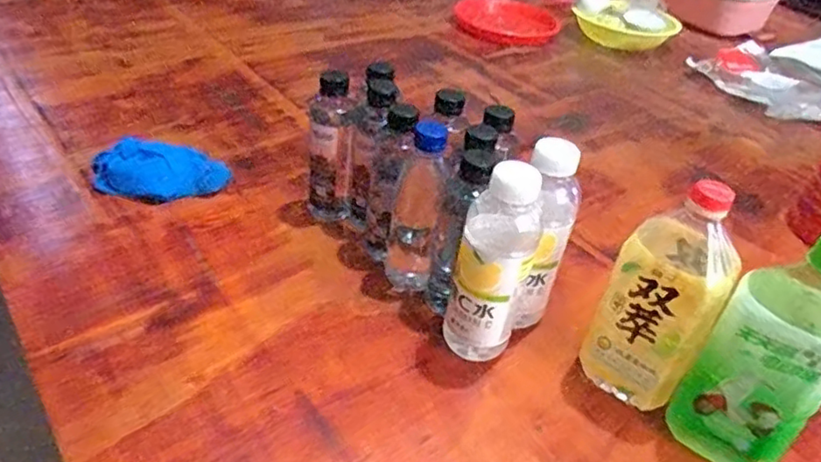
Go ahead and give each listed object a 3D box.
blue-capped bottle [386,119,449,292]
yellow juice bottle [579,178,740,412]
[{"bbox_3d":[0.005,-0.021,0.631,0.049,0.177,0.048,6,36,-1],"label":"blue-capped bottle"},{"bbox_3d":[0.222,0.053,0.536,0.083,0.216,0.090,26,41,24],"label":"yellow juice bottle"}]

